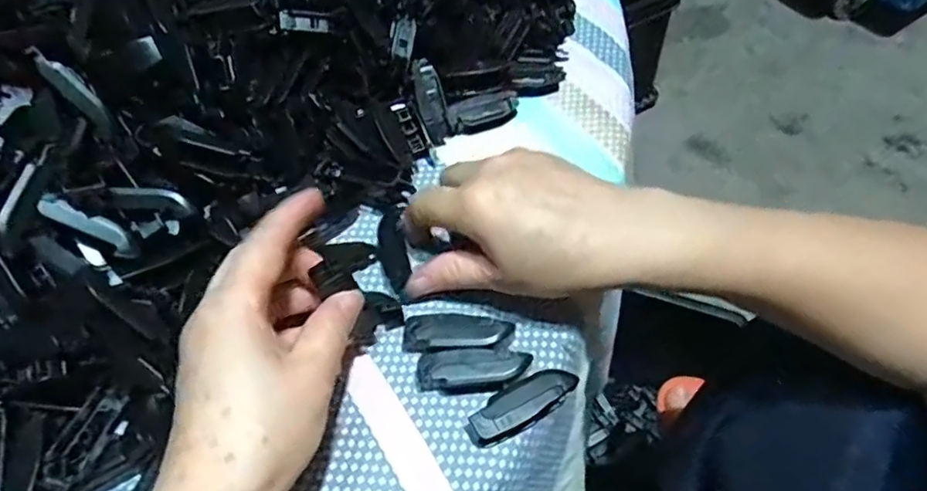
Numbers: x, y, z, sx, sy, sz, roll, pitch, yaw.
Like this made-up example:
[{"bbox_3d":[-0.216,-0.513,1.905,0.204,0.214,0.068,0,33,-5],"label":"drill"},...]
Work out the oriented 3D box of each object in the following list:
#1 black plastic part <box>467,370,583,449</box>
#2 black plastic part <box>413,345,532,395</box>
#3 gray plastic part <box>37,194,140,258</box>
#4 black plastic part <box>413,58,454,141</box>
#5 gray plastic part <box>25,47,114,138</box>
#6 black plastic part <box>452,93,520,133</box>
[{"bbox_3d":[0.028,0.074,0.285,0.055,0.017,0.022,-33,62,-16],"label":"black plastic part"},{"bbox_3d":[0.005,0.062,0.293,0.054,0.019,0.018,-3,58,2],"label":"black plastic part"},{"bbox_3d":[-0.176,-0.009,0.286,0.046,0.005,0.012,32,60,-15],"label":"gray plastic part"},{"bbox_3d":[-0.020,-0.091,0.378,0.017,0.004,0.050,-18,96,-7],"label":"black plastic part"},{"bbox_3d":[-0.194,-0.078,0.301,0.012,0.005,0.051,-46,109,-22],"label":"gray plastic part"},{"bbox_3d":[0.015,-0.086,0.388,0.046,0.012,0.016,-16,58,-6],"label":"black plastic part"}]

